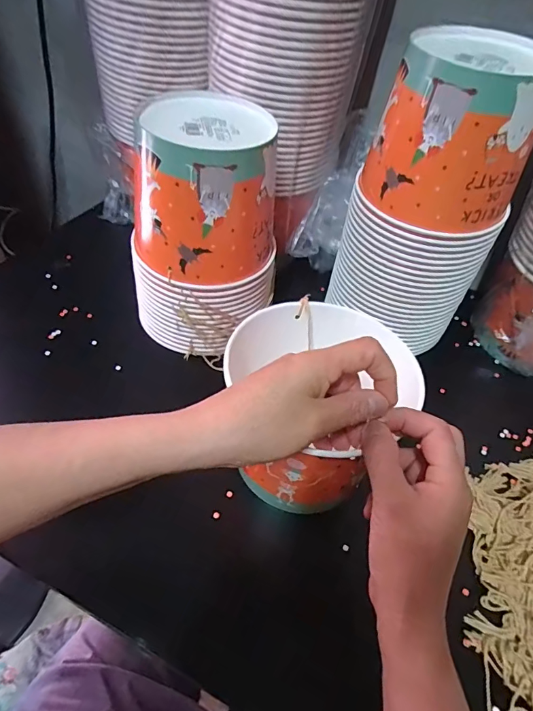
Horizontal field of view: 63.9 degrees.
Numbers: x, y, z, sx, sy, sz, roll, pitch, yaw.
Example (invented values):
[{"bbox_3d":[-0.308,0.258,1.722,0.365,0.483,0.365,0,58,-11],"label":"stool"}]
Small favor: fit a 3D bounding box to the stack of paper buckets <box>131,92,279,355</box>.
[{"bbox_3d":[-0.066,-0.131,0.464,0.134,0.217,0.147,29,54,19],"label":"stack of paper buckets"}]

